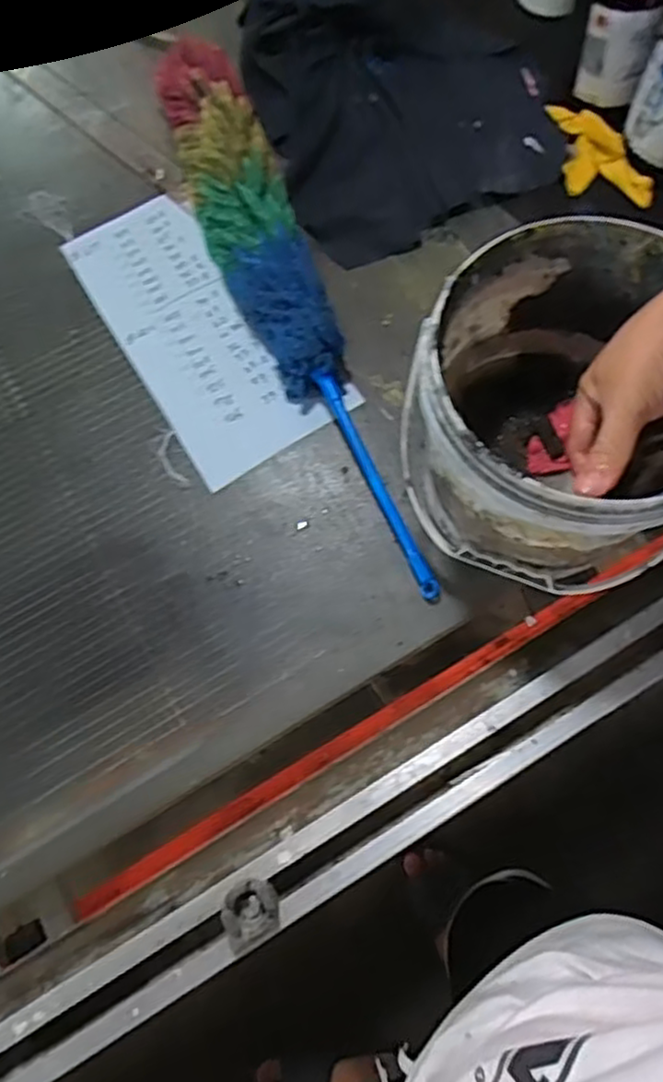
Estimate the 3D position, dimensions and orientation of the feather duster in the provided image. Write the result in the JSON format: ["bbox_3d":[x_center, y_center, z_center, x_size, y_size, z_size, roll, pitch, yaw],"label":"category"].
[{"bbox_3d":[-0.054,-0.244,0.697,0.094,0.063,0.638,-18,73,-5],"label":"feather duster"}]

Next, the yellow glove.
[{"bbox_3d":[0.277,-0.409,0.765,0.072,0.015,0.147,-28,79,9],"label":"yellow glove"}]

